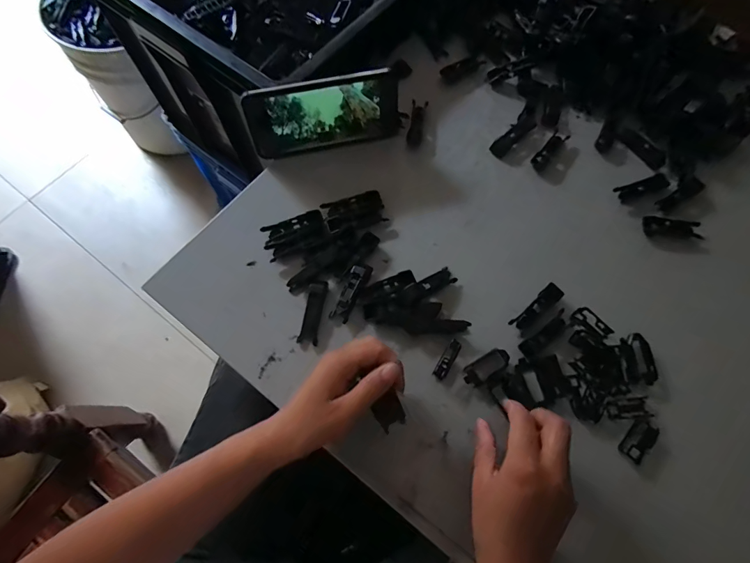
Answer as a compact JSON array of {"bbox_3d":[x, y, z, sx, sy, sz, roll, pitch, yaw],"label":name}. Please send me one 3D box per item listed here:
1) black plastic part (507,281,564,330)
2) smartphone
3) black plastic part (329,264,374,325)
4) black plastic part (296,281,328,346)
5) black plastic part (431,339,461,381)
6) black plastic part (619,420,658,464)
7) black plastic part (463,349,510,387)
[{"bbox_3d":[0.168,0.028,0.408,0.064,0.006,0.019,-39,78,-13],"label":"black plastic part"},{"bbox_3d":[-0.054,-0.187,0.443,0.168,0.079,0.012,-14,54,-9],"label":"smartphone"},{"bbox_3d":[-0.024,0.010,0.409,0.020,0.009,0.064,26,73,6],"label":"black plastic part"},{"bbox_3d":[-0.062,0.031,0.401,0.018,0.007,0.064,12,72,2],"label":"black plastic part"},{"bbox_3d":[0.072,0.077,0.389,0.014,0.010,0.041,29,86,7],"label":"black plastic part"},{"bbox_3d":[0.248,0.151,0.369,0.021,0.015,0.037,39,75,10],"label":"black plastic part"},{"bbox_3d":[0.109,0.085,0.387,0.050,0.005,0.021,-29,75,-11],"label":"black plastic part"}]

